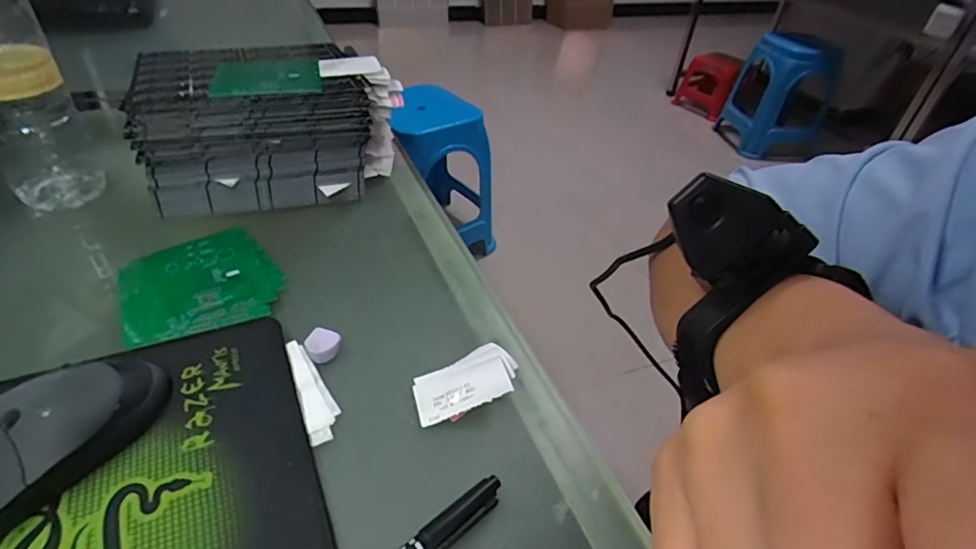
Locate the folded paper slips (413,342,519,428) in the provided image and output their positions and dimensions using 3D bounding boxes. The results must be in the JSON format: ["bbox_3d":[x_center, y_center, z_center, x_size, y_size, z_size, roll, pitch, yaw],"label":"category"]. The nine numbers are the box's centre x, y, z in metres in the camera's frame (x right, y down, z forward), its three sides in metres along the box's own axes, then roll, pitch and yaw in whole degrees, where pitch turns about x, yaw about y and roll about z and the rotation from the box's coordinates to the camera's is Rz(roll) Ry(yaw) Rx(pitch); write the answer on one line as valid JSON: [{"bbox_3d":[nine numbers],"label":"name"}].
[{"bbox_3d":[-0.012,0.065,0.319,0.066,0.019,0.043,-18,45,-26],"label":"folded paper slips"}]

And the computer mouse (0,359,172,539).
[{"bbox_3d":[-0.215,0.079,0.257,0.053,0.036,0.109,29,45,25],"label":"computer mouse"}]

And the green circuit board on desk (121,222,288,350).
[{"bbox_3d":[-0.202,-0.001,0.373,0.096,0.008,0.112,-16,44,-24],"label":"green circuit board on desk"}]

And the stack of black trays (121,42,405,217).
[{"bbox_3d":[-0.186,-0.140,0.477,0.206,0.093,0.145,-8,42,-16],"label":"stack of black trays"}]

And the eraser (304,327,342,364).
[{"bbox_3d":[-0.105,0.045,0.334,0.020,0.011,0.021,3,40,-3],"label":"eraser"}]

